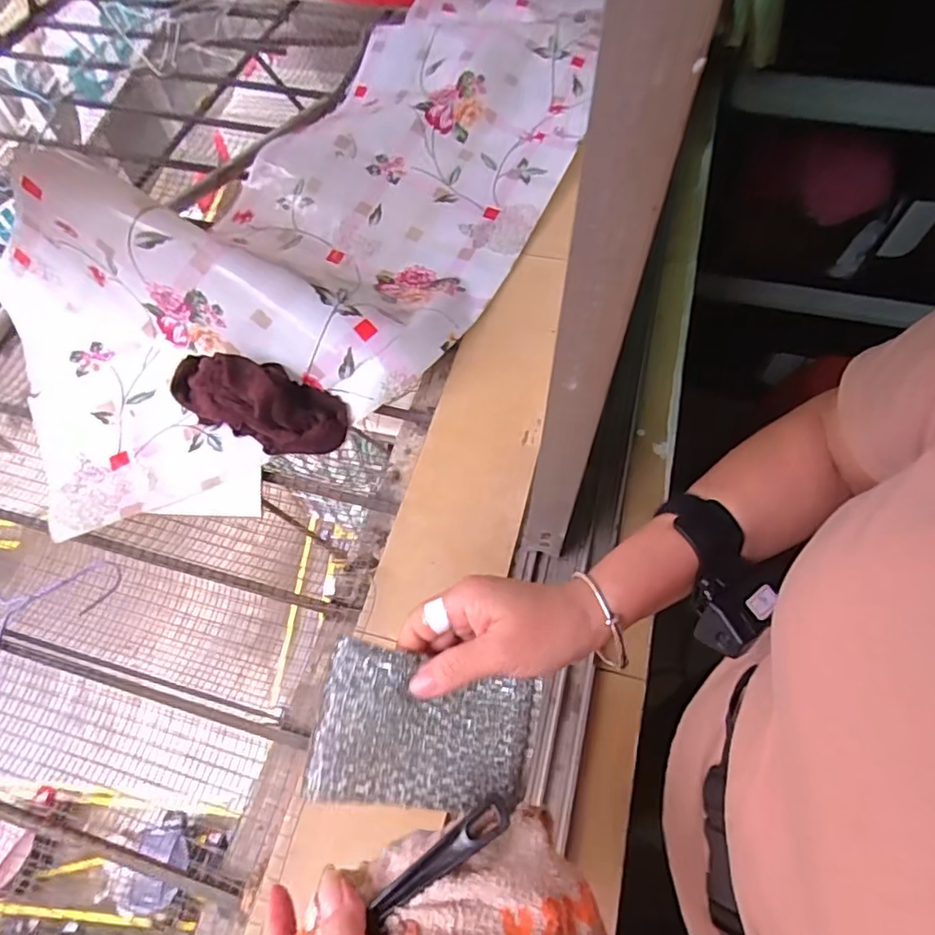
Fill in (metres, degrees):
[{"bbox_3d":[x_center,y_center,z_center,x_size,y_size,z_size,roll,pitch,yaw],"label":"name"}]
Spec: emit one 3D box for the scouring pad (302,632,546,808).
[{"bbox_3d":[-0.024,0.156,0.345,0.126,0.009,0.085,13,83,-3],"label":"scouring pad"}]

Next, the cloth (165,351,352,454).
[{"bbox_3d":[-0.213,-0.071,0.602,0.181,0.051,0.079,22,61,14],"label":"cloth"}]

